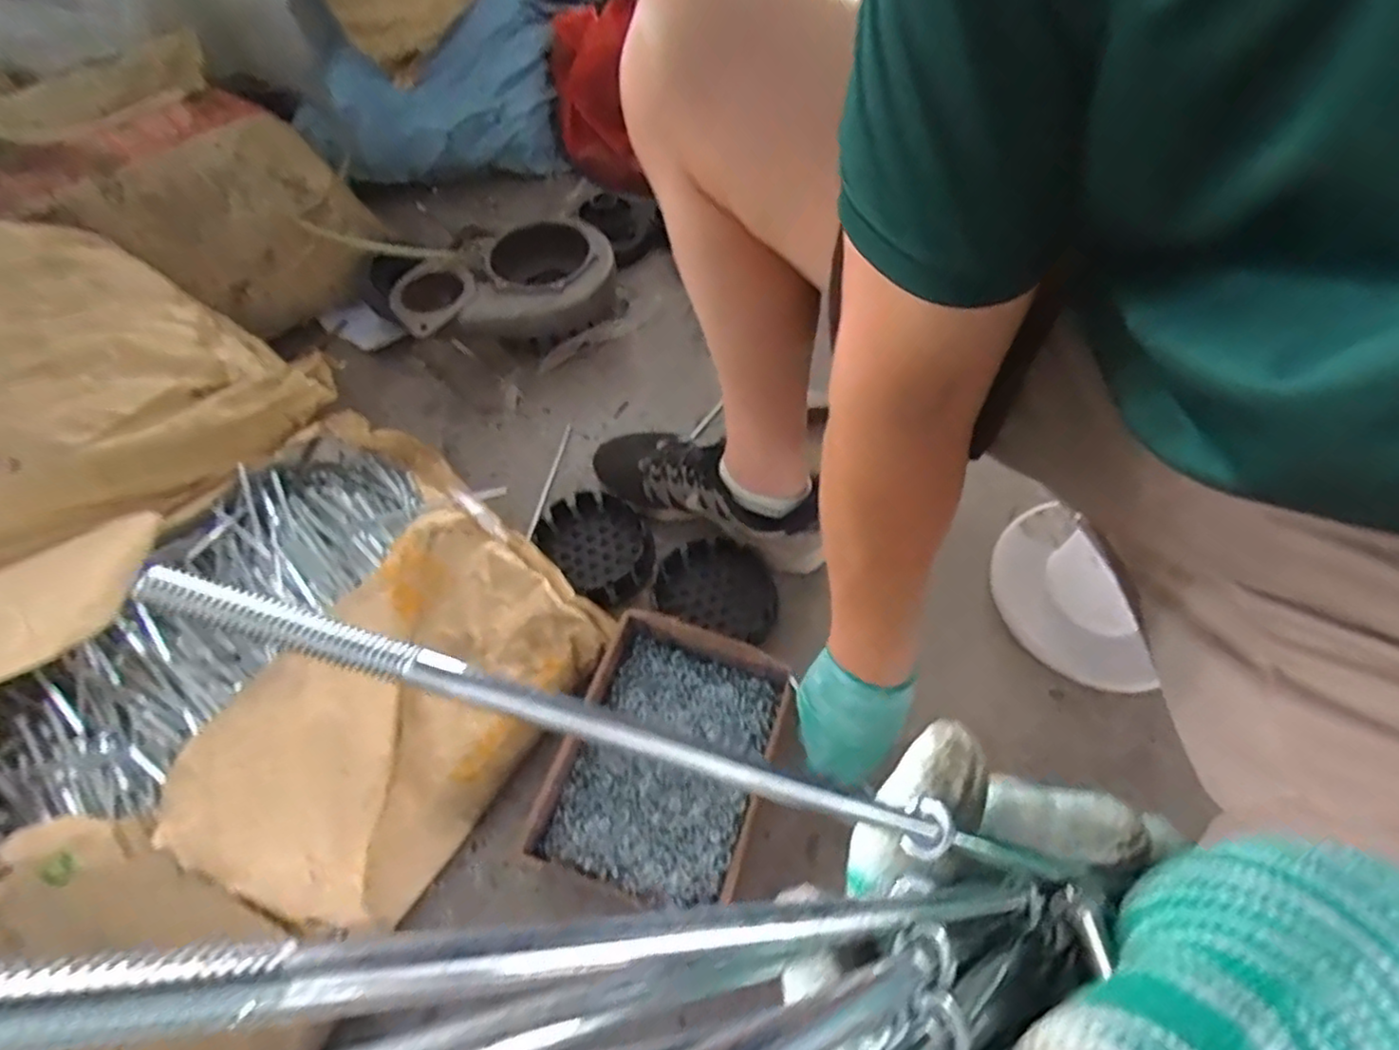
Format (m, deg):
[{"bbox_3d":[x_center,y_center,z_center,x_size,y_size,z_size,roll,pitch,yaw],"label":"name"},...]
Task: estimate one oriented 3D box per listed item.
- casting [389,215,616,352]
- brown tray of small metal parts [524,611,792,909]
[{"bbox_3d":[-0.255,-0.309,0.896,0.283,0.113,0.170,-20,61,-9],"label":"casting"},{"bbox_3d":[-0.028,0.215,0.602,0.170,0.067,0.224,17,62,12],"label":"brown tray of small metal parts"}]

